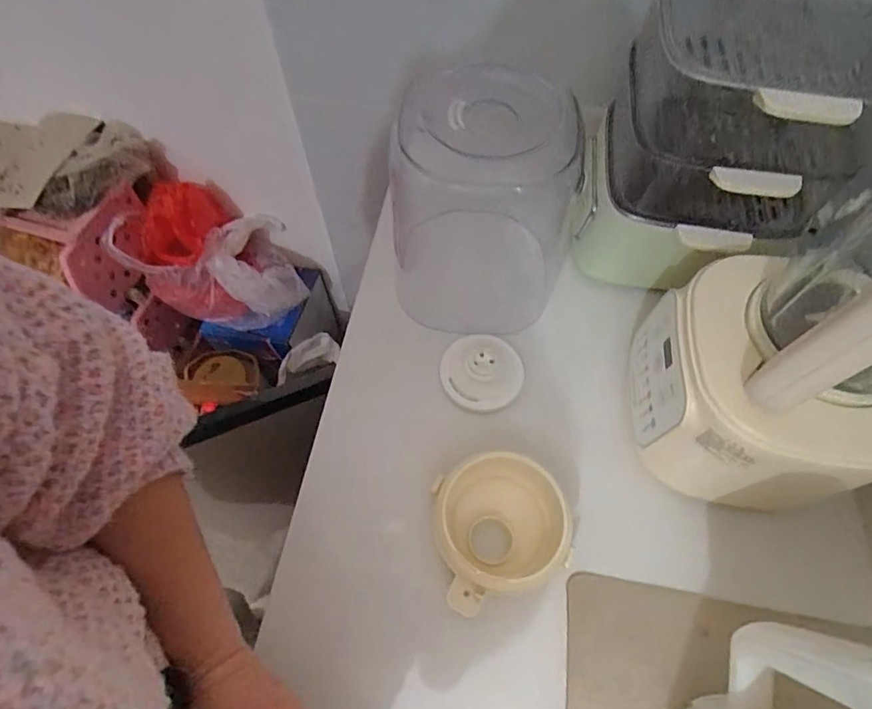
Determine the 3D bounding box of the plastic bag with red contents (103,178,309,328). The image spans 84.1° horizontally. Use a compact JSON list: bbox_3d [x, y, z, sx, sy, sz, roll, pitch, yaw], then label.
[{"bbox_3d":[-0.455,-0.218,1.030,0.309,0.278,0.197,3,63,2],"label":"plastic bag with red contents"}]

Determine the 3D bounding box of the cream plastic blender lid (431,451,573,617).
[{"bbox_3d":[0.068,0.164,0.474,0.141,0.059,0.134,0,62,0],"label":"cream plastic blender lid"}]

